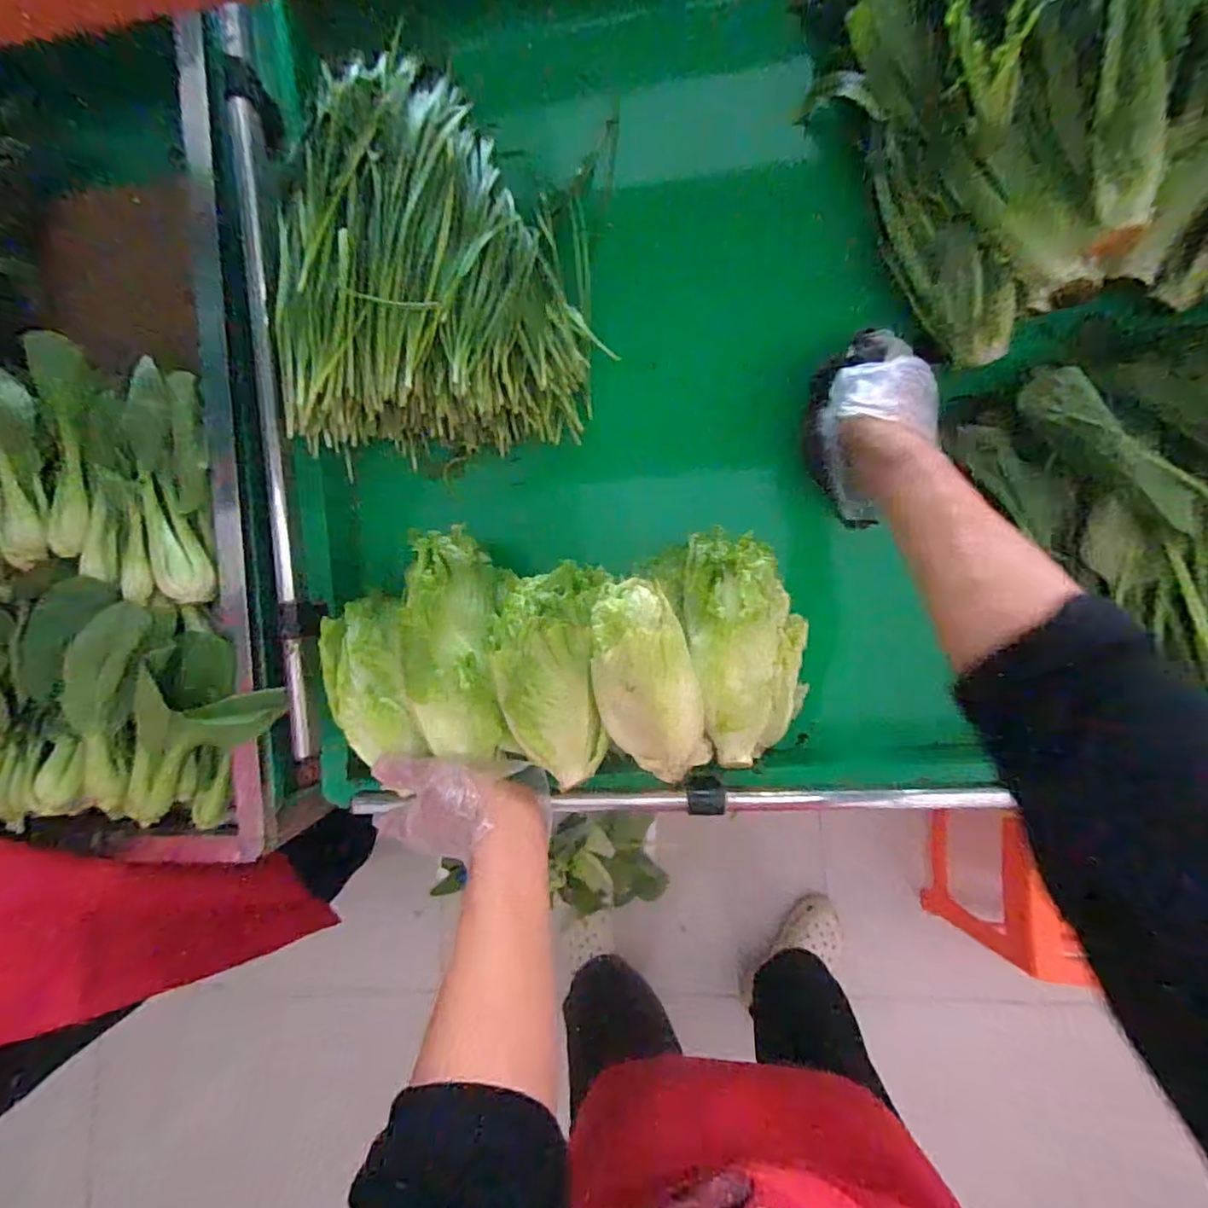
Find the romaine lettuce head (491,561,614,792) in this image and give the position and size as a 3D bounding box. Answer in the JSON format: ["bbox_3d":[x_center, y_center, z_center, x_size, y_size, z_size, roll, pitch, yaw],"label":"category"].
[{"bbox_3d":[-0.044,0.054,0.457,0.087,0.072,0.181,0,83,7],"label":"romaine lettuce head"}]

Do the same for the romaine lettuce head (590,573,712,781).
[{"bbox_3d":[0.032,0.059,0.450,0.080,0.064,0.146,-15,107,5],"label":"romaine lettuce head"}]

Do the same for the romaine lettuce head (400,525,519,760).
[{"bbox_3d":[-0.117,0.031,0.452,0.067,0.068,0.177,-5,84,6],"label":"romaine lettuce head"}]

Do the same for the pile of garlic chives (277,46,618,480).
[{"bbox_3d":[-0.145,-0.307,0.517,0.246,0.109,0.318,-6,83,6],"label":"pile of garlic chives"}]

